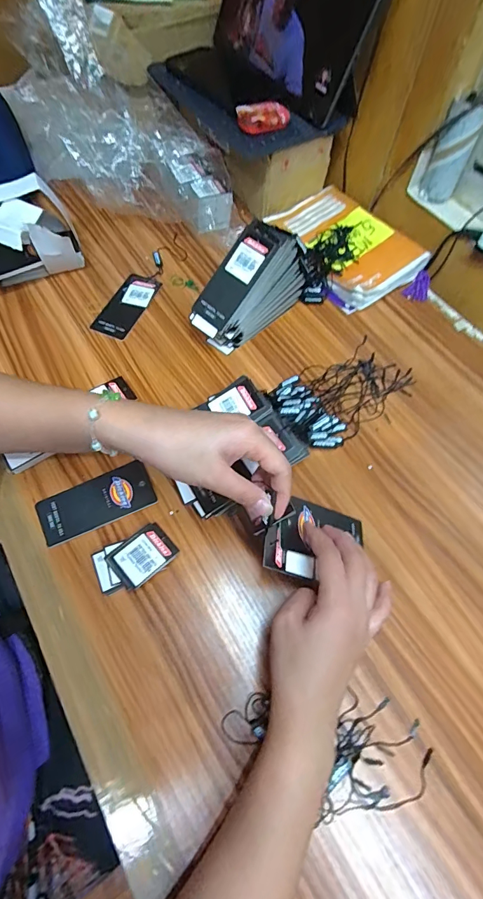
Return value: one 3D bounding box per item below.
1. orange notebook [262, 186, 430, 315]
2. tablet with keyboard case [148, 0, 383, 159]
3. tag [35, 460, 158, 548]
[{"bbox_3d":[0.142,-0.296,0.568,0.142,0.032,0.211,-31,68,-18],"label":"orange notebook"},{"bbox_3d":[0.013,-0.535,0.500,0.172,0.154,0.270,-29,68,-17],"label":"tablet with keyboard case"},{"bbox_3d":[-0.143,0.051,0.387,0.107,0.004,0.052,-23,65,-14],"label":"tag"}]

